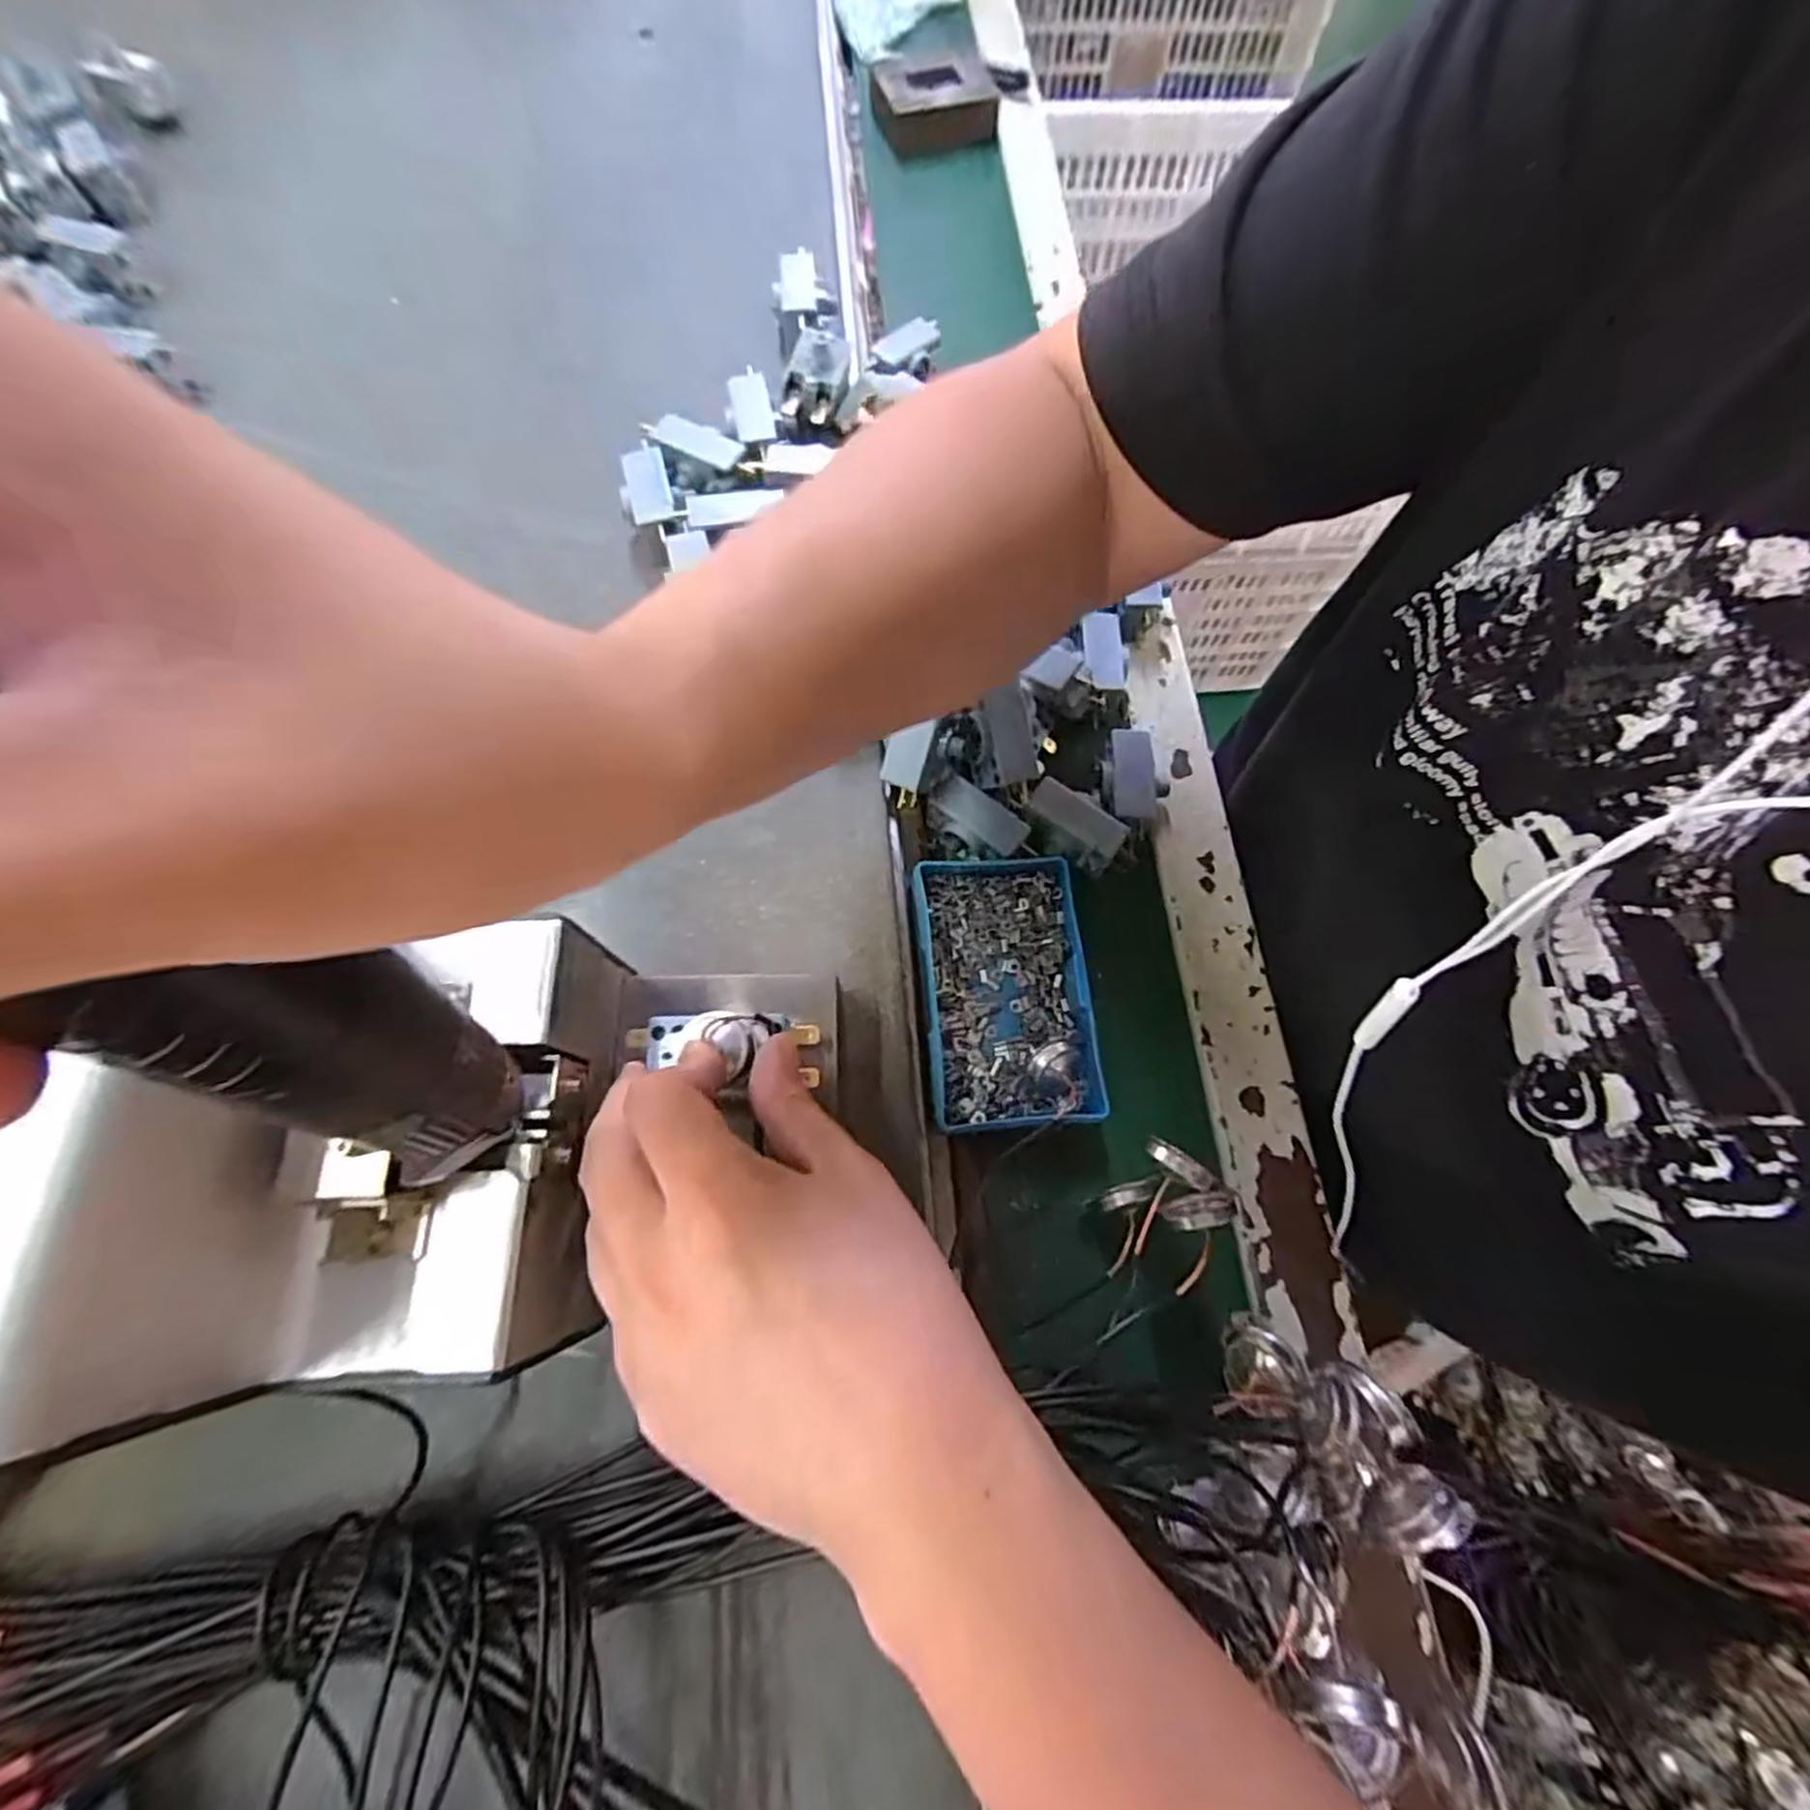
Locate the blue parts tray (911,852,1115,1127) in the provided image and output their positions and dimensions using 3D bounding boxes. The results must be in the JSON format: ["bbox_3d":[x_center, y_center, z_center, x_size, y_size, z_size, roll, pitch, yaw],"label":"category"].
[{"bbox_3d":[0.043,0.036,0.329,0.069,0.021,0.113,-4,70,-4],"label":"blue parts tray"}]

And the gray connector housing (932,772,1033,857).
[{"bbox_3d":[0.032,-0.039,0.351,0.046,0.010,0.023,33,72,10],"label":"gray connector housing"}]

